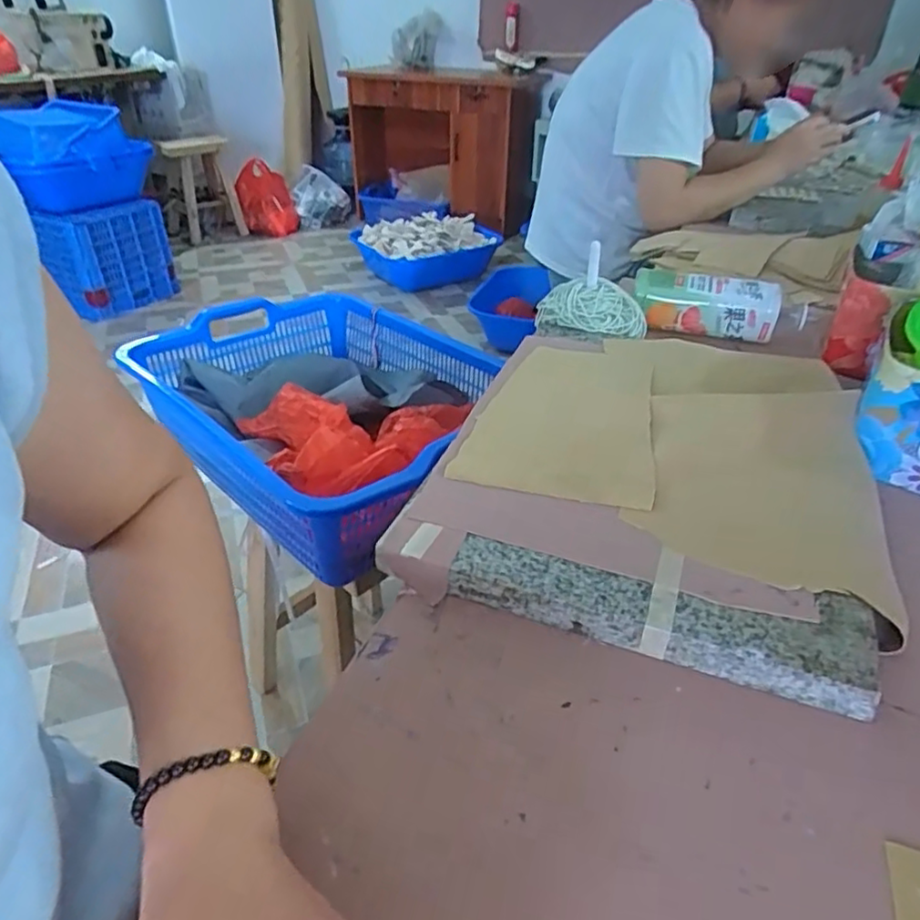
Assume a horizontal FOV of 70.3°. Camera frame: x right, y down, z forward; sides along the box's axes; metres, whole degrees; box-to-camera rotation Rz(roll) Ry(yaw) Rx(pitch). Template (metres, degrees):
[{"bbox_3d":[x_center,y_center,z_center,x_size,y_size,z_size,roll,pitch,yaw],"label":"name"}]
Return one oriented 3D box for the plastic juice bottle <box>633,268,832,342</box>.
[{"bbox_3d":[0.309,-0.182,0.761,0.207,0.060,0.063,7,35,10],"label":"plastic juice bottle"}]

